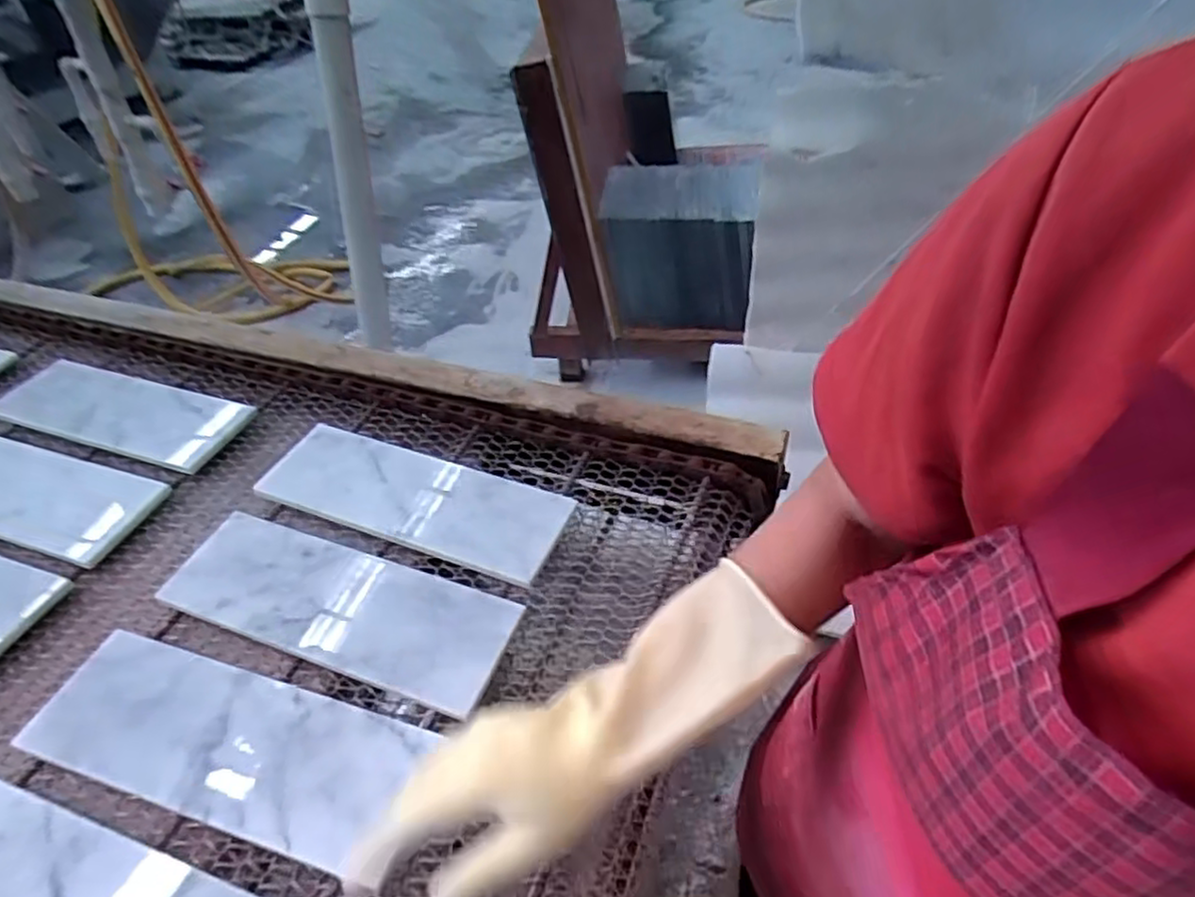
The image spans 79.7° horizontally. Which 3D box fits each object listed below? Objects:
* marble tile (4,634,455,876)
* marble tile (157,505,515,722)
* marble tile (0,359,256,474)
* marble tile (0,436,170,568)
[{"bbox_3d":[-0.283,0.216,0.540,0.302,0.017,0.106,10,46,15],"label":"marble tile"},{"bbox_3d":[-0.226,0.134,0.631,0.315,0.022,0.106,13,47,19],"label":"marble tile"},{"bbox_3d":[-0.588,-0.050,0.886,0.354,0.012,0.122,13,42,20],"label":"marble tile"},{"bbox_3d":[-0.631,0.041,0.780,0.342,0.016,0.114,12,47,18],"label":"marble tile"}]

